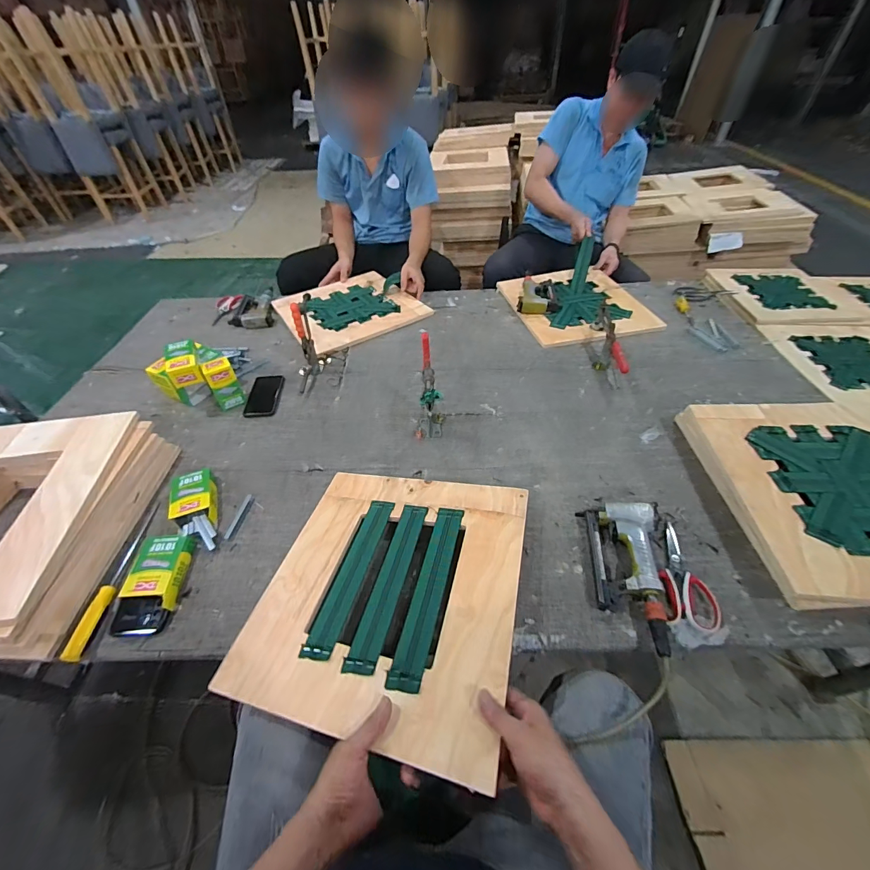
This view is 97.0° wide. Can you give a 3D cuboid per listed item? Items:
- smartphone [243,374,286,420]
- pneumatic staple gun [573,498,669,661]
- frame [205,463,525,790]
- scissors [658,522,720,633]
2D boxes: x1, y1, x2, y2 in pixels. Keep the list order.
[{"bbox_3d":[-0.461,-0.109,1.045,0.088,0.007,0.168,-4,46,-2],"label":"smartphone"},{"bbox_3d":[0.330,0.229,0.654,0.124,0.044,0.255,5,47,7],"label":"pneumatic staple gun"},{"bbox_3d":[-0.070,0.234,0.627,0.397,0.012,0.422,5,43,16],"label":"frame"},{"bbox_3d":[0.418,0.233,0.653,0.066,0.015,0.185,3,47,5],"label":"scissors"}]

